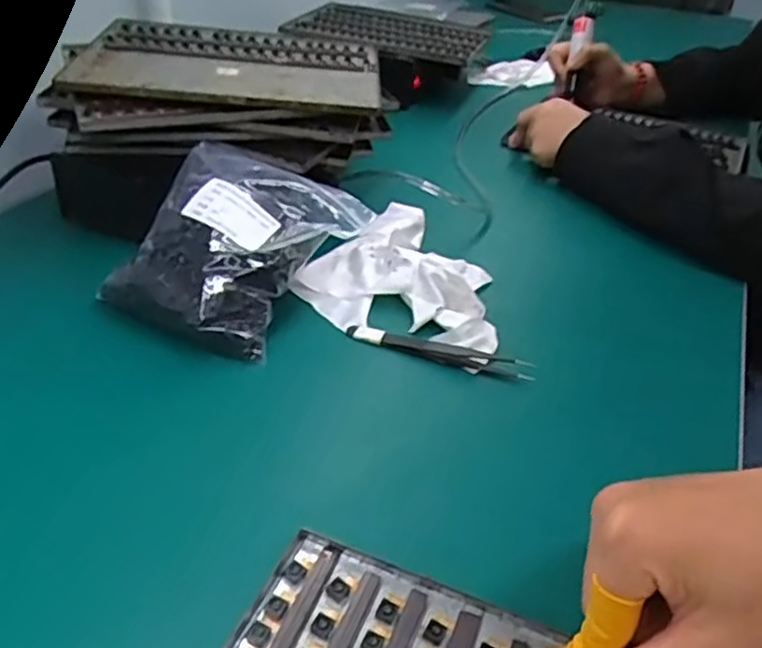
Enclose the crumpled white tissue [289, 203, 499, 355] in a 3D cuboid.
[{"bbox_3d":[0.014,-0.055,0.533,0.142,0.030,0.194,7,37,1],"label":"crumpled white tissue"}]

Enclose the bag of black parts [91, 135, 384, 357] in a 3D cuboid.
[{"bbox_3d":[-0.102,-0.061,0.492,0.130,0.069,0.154,21,40,19],"label":"bag of black parts"}]

